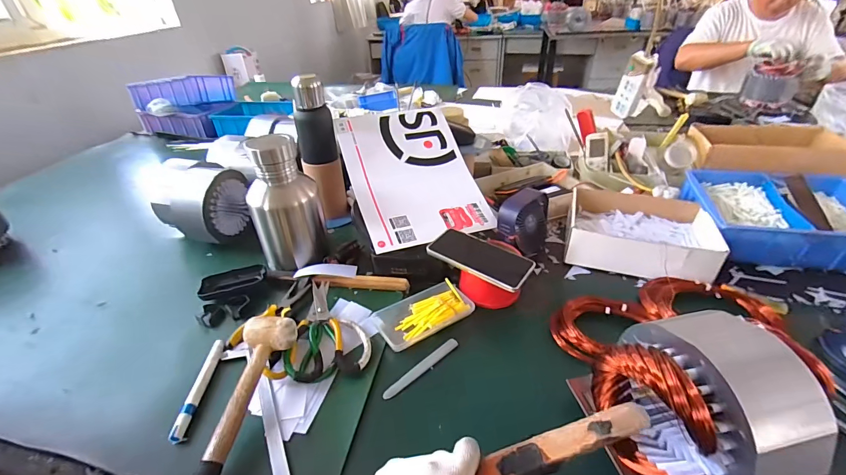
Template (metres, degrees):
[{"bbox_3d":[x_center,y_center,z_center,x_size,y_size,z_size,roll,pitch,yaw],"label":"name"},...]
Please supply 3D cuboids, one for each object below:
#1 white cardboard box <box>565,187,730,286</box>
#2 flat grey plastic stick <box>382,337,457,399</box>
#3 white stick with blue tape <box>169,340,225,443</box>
[{"bbox_3d":[0.407,-0.013,0.720,0.239,0.067,0.196,12,38,19],"label":"white cardboard box"},{"bbox_3d":[-0.002,0.180,0.526,0.129,0.007,0.015,-28,43,-32],"label":"flat grey plastic stick"},{"bbox_3d":[-0.294,0.197,0.501,0.014,0.019,0.141,-3,36,-2],"label":"white stick with blue tape"}]

